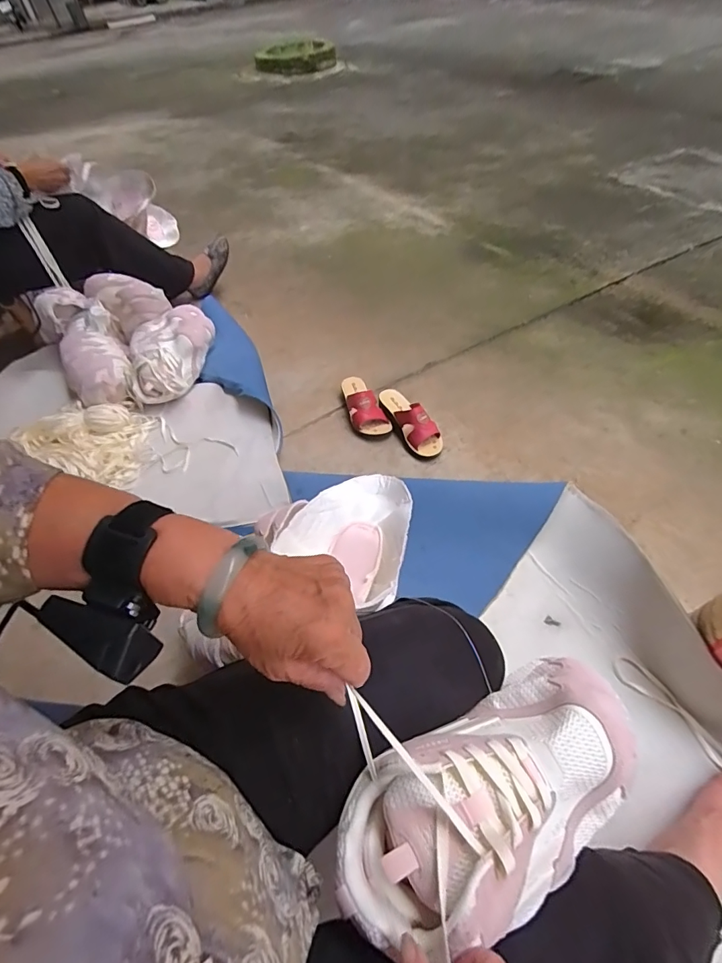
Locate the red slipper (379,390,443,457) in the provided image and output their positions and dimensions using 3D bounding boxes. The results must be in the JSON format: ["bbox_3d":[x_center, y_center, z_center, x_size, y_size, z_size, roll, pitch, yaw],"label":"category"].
[{"bbox_3d":[0.123,-0.156,1.107,0.078,0.084,0.215,-23,53,-15],"label":"red slipper"}]

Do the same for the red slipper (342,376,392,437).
[{"bbox_3d":[0.009,-0.208,1.155,0.095,0.074,0.213,-11,51,-6],"label":"red slipper"}]

